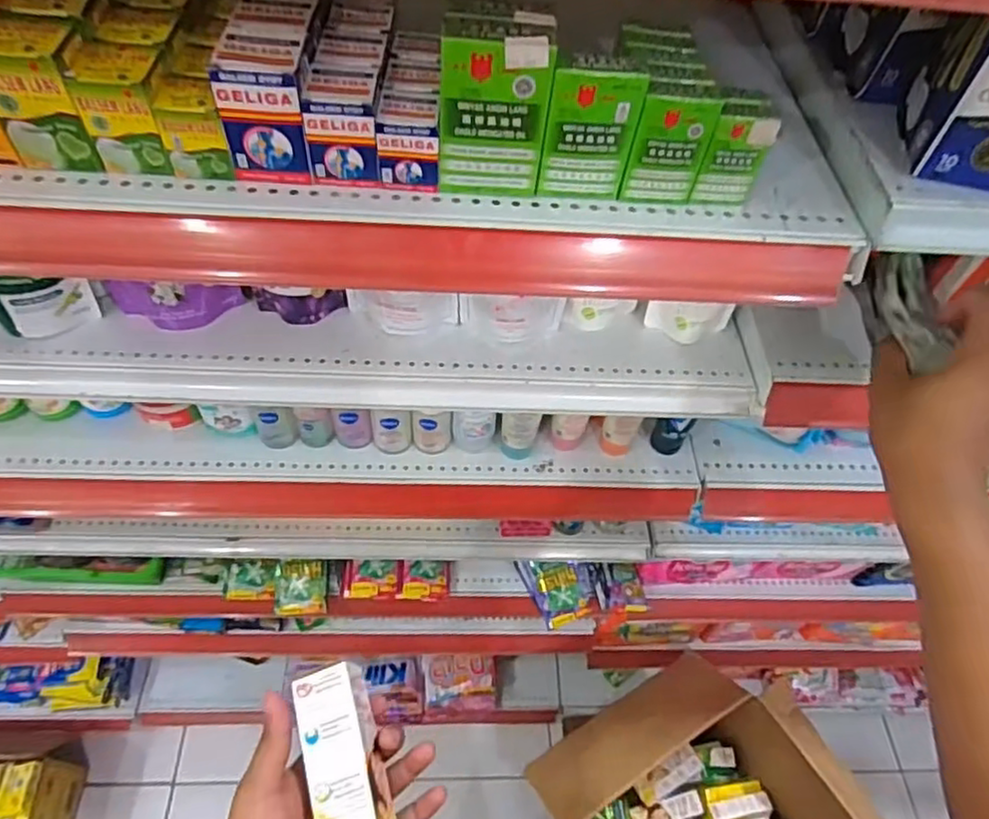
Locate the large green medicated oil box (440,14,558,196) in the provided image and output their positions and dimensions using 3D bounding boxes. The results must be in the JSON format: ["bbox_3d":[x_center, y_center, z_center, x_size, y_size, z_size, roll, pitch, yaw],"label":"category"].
[{"bbox_3d":[0.000,-0.172,0.385,0.061,0.096,0.025,4,55,-3],"label":"large green medicated oil box"}]

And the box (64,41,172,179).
[{"bbox_3d":[-0.218,-0.180,0.393,0.042,0.059,0.045,-2,56,-7],"label":"box"}]

